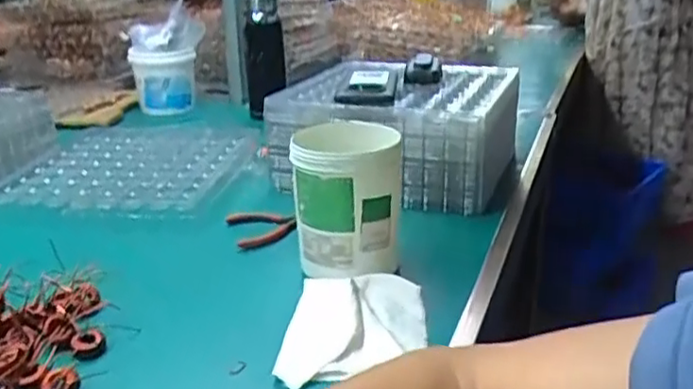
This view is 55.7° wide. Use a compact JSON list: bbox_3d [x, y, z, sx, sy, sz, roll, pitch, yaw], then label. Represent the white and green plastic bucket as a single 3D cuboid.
[{"bbox_3d":[0.002,0.004,0.661,0.104,0.136,0.108,2,22,7],"label":"white and green plastic bucket"}]

